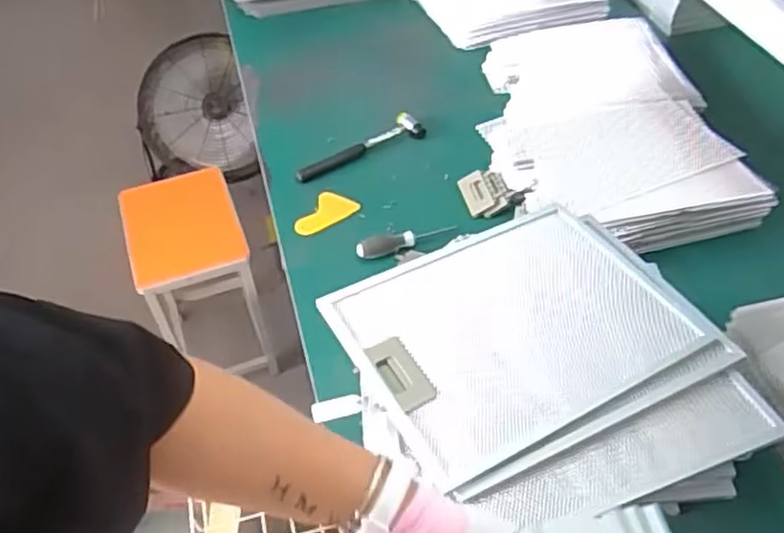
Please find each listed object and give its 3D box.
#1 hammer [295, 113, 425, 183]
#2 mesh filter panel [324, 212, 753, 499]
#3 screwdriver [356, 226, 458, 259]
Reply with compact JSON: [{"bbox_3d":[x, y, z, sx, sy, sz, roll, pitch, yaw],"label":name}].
[{"bbox_3d":[-0.055,-0.205,1.178,0.246,0.035,0.051,-23,51,-18],"label":"hammer"},{"bbox_3d":[0.133,0.067,0.734,0.344,0.023,0.277,-21,50,-16],"label":"mesh filter panel"},{"bbox_3d":[0.022,-0.046,1.020,0.156,0.024,0.027,-18,49,-14],"label":"screwdriver"}]

